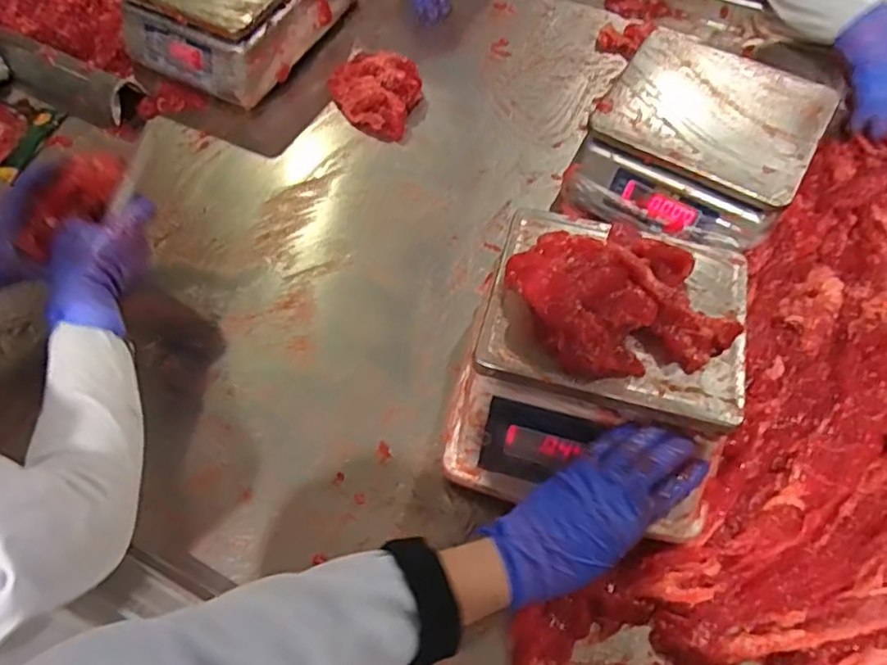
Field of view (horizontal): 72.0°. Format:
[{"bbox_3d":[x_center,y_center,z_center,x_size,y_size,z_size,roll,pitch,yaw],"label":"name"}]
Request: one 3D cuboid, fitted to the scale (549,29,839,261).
[{"bbox_3d":[0.293,-0.213,0.713,0.224,0.118,0.226,29,67,17],"label":"scale"}]

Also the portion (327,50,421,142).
[{"bbox_3d":[-0.099,-0.331,0.826,0.118,0.052,0.111,15,64,10],"label":"portion"}]

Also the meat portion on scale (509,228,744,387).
[{"bbox_3d":[0.140,-0.030,0.486,0.134,0.045,0.141,-23,63,-9],"label":"meat portion on scale"}]

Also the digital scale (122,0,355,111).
[{"bbox_3d":[-0.301,-0.464,0.869,0.234,0.127,0.243,22,65,14],"label":"digital scale"}]

